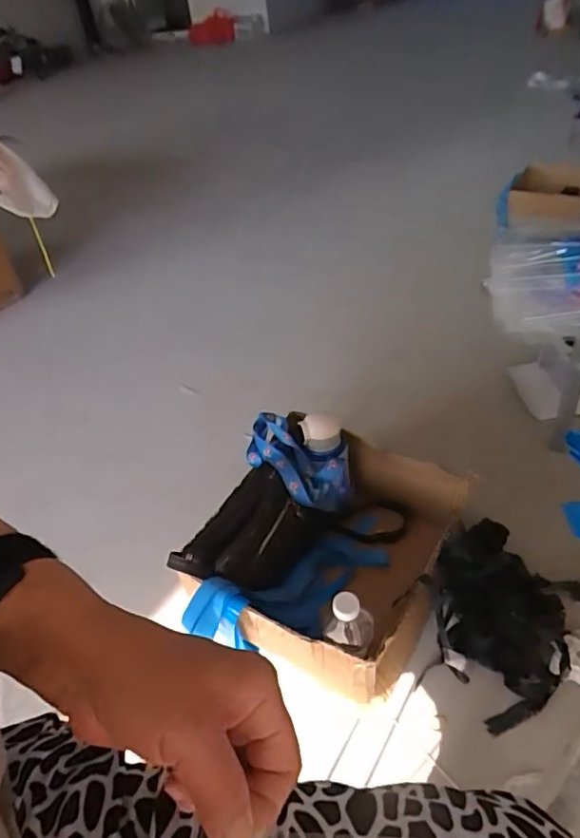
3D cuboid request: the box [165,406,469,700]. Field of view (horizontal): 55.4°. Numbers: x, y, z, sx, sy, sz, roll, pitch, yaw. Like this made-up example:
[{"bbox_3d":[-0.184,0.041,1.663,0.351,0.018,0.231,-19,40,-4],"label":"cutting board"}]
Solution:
[{"bbox_3d":[0.054,0.192,0.904,0.359,0.204,0.390,15,46,25],"label":"box"}]

